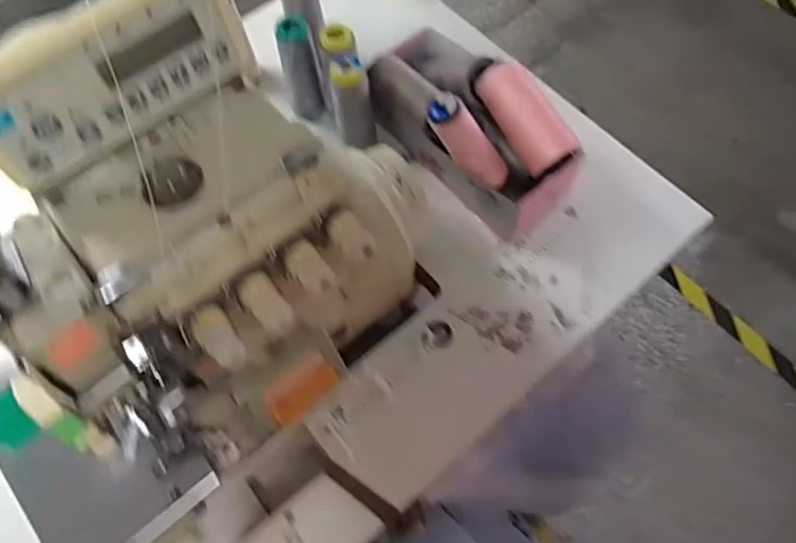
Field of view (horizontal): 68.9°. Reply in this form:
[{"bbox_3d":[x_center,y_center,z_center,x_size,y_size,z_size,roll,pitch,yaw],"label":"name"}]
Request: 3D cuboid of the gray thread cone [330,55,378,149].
[{"bbox_3d":[-0.041,-0.161,0.555,0.035,0.100,0.035,-9,65,-1],"label":"gray thread cone"}]

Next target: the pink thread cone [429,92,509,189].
[{"bbox_3d":[0.063,-0.107,0.502,0.028,0.103,0.027,1,58,44],"label":"pink thread cone"}]

